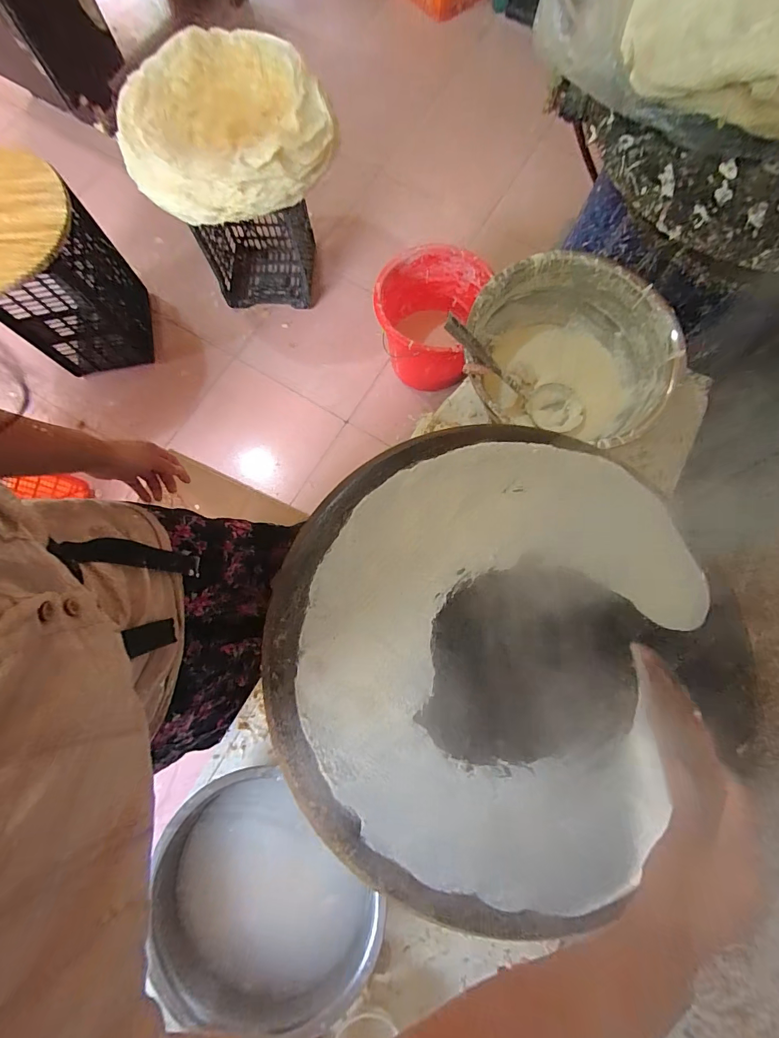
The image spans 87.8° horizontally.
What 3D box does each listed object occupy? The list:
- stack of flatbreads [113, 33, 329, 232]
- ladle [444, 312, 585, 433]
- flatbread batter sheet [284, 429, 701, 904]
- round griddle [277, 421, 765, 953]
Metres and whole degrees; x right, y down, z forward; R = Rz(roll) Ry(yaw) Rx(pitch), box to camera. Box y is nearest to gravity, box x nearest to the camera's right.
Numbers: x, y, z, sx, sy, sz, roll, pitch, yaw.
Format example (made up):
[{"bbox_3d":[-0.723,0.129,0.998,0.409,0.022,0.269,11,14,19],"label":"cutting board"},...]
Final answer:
[{"bbox_3d":[-0.427,-1.022,1.051,0.536,0.175,0.453,-19,79,-4],"label":"stack of flatbreads"},{"bbox_3d":[0.241,-0.274,0.763,0.367,0.083,0.075,19,76,-34],"label":"ladle"},{"bbox_3d":[0.115,0.135,0.451,0.398,0.019,0.480,20,80,5],"label":"flatbread batter sheet"},{"bbox_3d":[0.114,0.139,0.453,0.503,0.041,0.480,0,78,0],"label":"round griddle"}]

